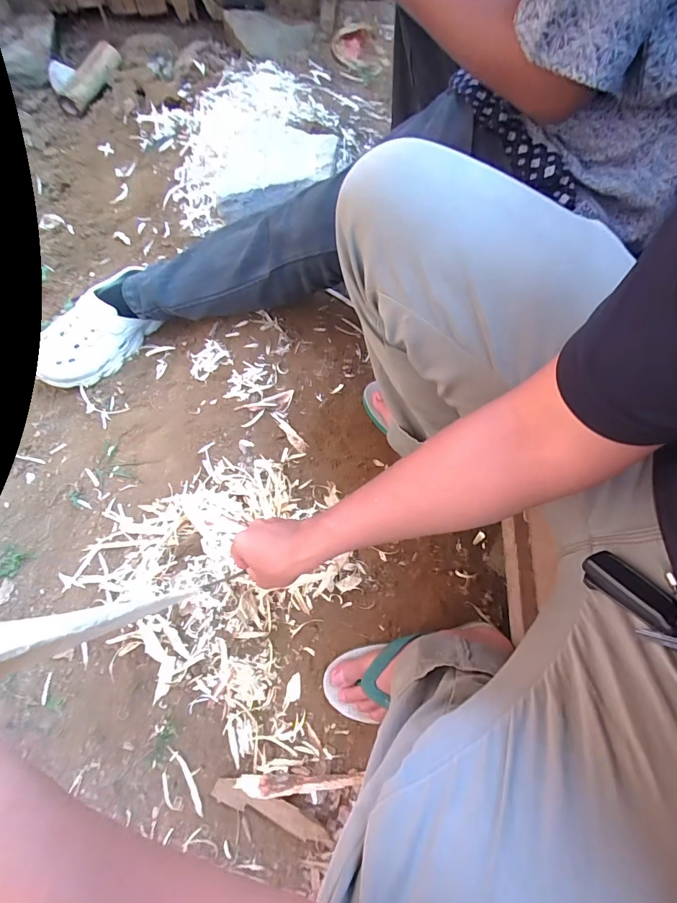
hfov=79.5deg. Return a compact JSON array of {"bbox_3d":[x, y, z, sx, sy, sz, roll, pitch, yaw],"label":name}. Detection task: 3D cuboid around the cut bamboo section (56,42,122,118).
[{"bbox_3d":[-0.700,-1.048,1.145,0.052,0.050,0.235,31,85,9],"label":"cut bamboo section"}]

